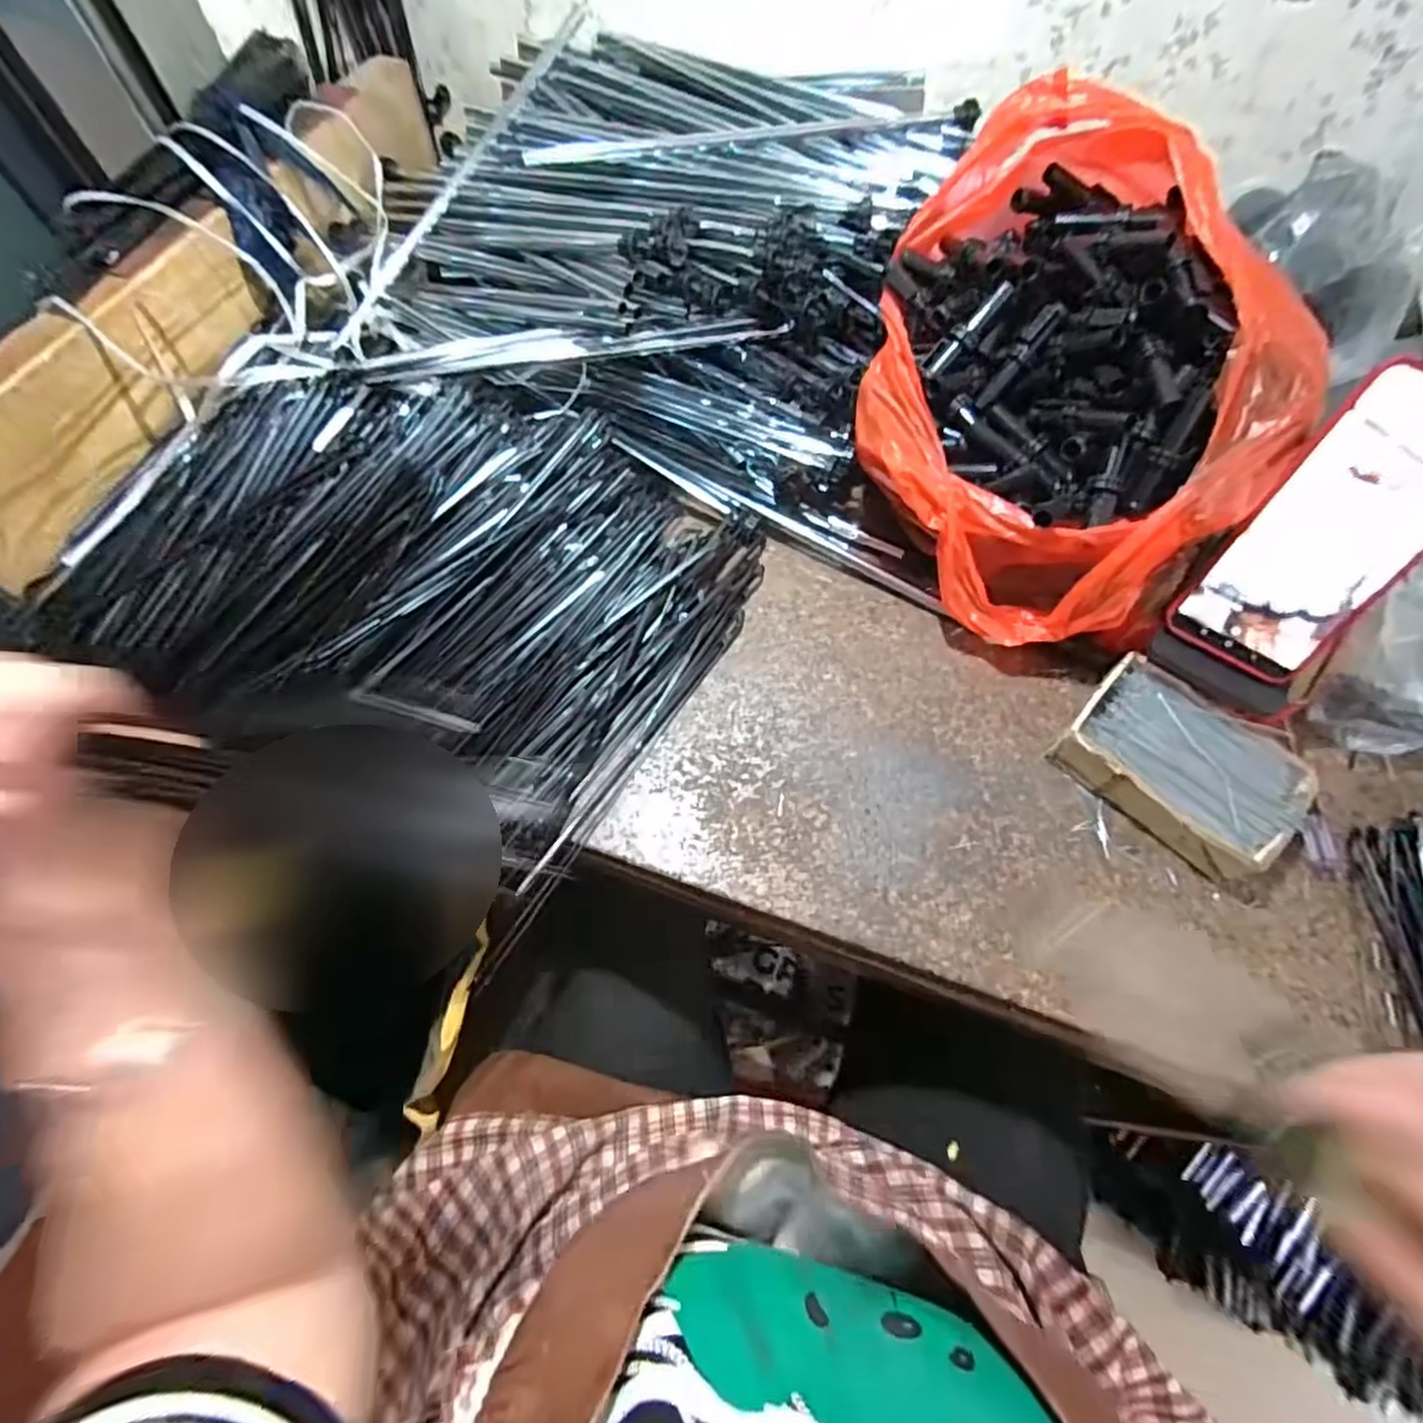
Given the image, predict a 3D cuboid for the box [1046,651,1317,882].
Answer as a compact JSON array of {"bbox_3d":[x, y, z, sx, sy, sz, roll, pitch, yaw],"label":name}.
[{"bbox_3d":[0.296,0.033,0.420,0.124,0.043,0.090,40,70,22],"label":"box"}]

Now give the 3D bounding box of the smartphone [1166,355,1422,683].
[{"bbox_3d":[0.340,-0.096,0.365,0.077,0.162,0.014,38,41,21],"label":"smartphone"}]

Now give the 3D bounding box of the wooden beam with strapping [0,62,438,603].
[{"bbox_3d":[-0.373,-0.330,0.515,0.058,0.085,0.554,18,63,12],"label":"wooden beam with strapping"}]

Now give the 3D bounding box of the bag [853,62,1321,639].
[{"bbox_3d":[0.227,-0.209,0.436,0.244,0.195,0.265,11,62,9],"label":"bag"}]

